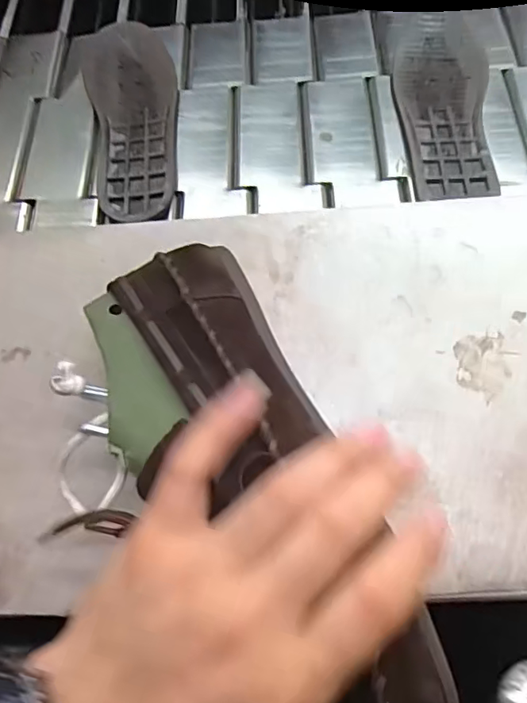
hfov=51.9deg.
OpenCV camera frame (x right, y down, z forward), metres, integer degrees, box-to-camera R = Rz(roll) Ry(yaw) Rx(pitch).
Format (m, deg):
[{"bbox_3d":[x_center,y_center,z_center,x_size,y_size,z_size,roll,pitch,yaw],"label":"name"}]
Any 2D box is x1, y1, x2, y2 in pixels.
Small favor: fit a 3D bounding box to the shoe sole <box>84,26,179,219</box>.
[{"bbox_3d":[-0.118,-0.219,0.498,0.080,0.014,0.244,-11,66,-2],"label":"shoe sole"}]

